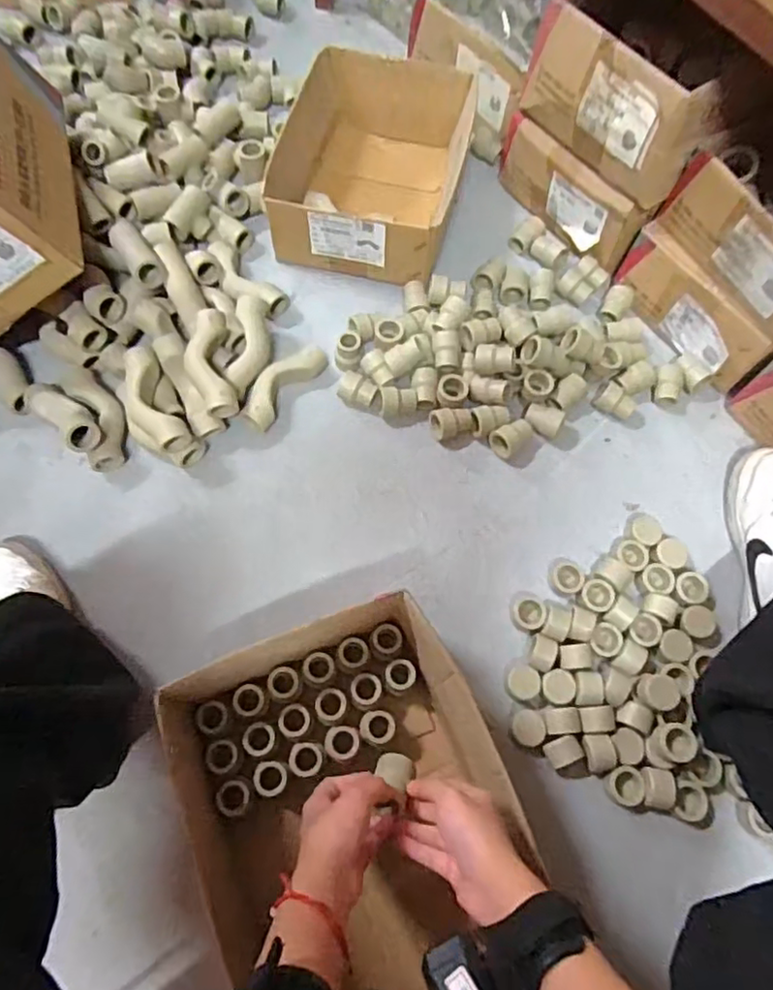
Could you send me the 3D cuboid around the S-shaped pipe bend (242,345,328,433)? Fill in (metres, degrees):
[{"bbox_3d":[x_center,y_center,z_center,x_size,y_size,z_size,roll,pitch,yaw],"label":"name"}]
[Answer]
[{"bbox_3d":[-0.121,-0.128,0.712,0.044,0.039,0.121,35,71,11],"label":"S-shaped pipe bend"}]

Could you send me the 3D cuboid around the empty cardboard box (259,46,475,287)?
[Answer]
[{"bbox_3d":[-0.018,-0.415,0.797,0.215,0.109,0.281,14,68,3],"label":"empty cardboard box"}]

